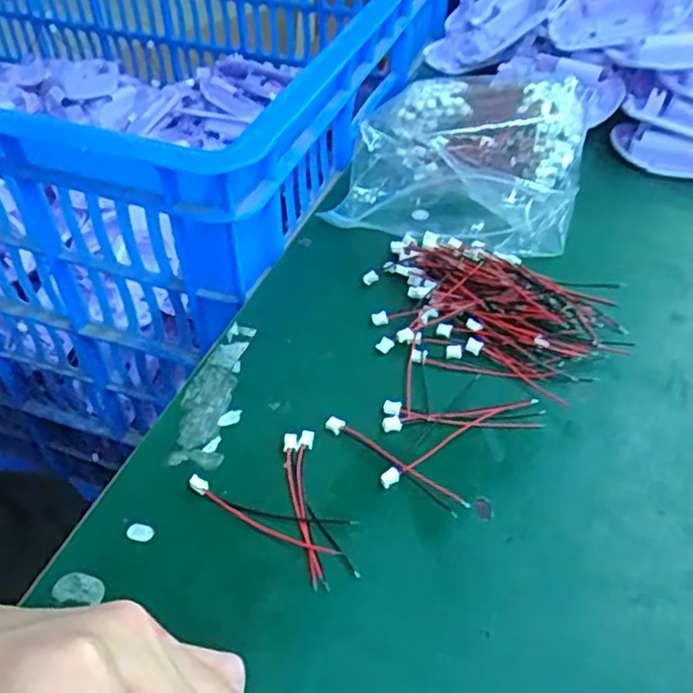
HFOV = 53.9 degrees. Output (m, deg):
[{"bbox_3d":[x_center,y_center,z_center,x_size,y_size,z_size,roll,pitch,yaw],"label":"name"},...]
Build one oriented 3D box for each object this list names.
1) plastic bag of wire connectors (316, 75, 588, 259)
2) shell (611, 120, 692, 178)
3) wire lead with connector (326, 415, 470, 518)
[{"bbox_3d":[0.077,-0.119,0.424,0.129,0.046,0.158,15,47,17],"label":"plastic bag of wire connectors"},{"bbox_3d":[0.219,-0.122,0.436,0.095,0.026,0.030,16,48,18],"label":"shell"},{"bbox_3d":[0.019,0.048,0.284,0.070,0.004,0.008,31,54,29],"label":"wire lead with connector"}]

